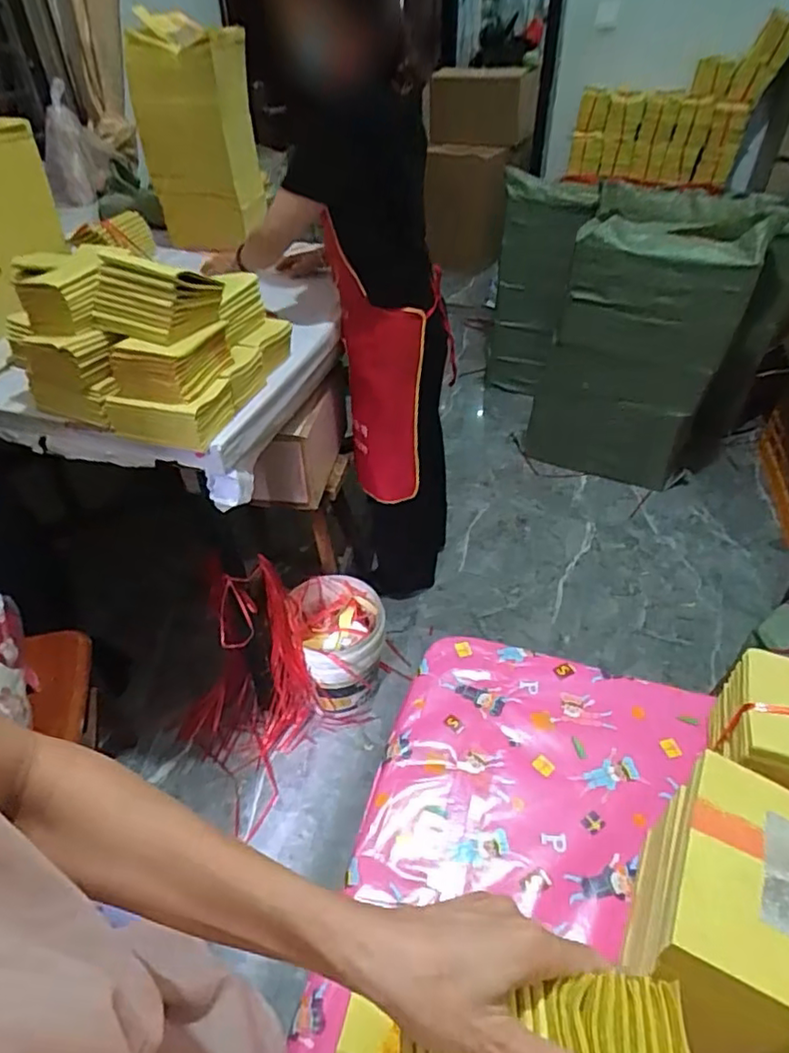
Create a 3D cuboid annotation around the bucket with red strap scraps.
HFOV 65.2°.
[{"bbox_3d":[-0.133,0.316,1.570,0.217,0.307,0.235,-1,42,1],"label":"bucket with red strap scraps"}]

